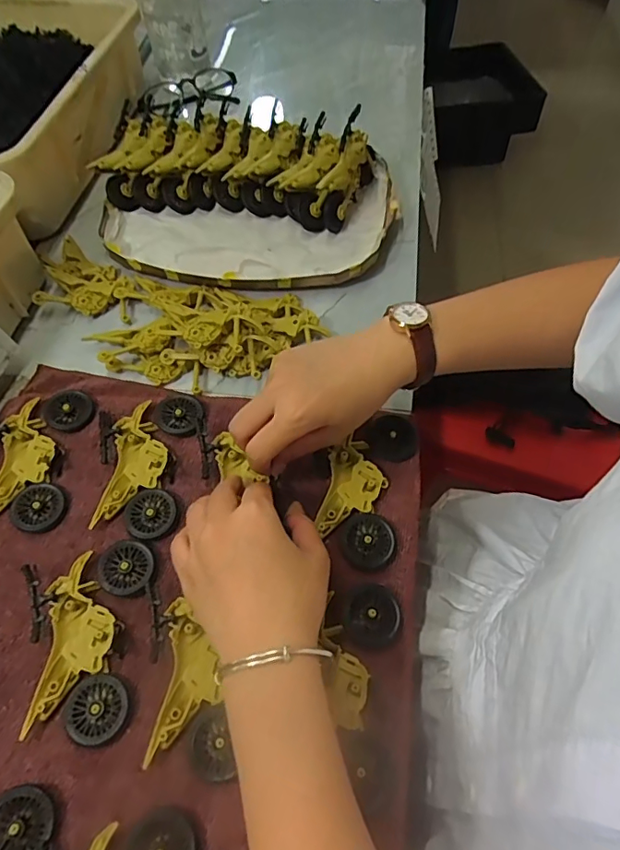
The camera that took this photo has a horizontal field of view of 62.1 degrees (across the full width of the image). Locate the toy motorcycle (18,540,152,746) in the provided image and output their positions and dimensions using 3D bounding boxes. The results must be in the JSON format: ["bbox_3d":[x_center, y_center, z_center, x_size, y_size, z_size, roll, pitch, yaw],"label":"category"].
[{"bbox_3d":[-0.137,0.133,0.323,0.076,0.013,0.111,-12,59,-6],"label":"toy motorcycle"}]

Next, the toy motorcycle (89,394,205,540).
[{"bbox_3d":[-0.129,0.024,0.392,0.078,0.014,0.116,8,59,6],"label":"toy motorcycle"}]

